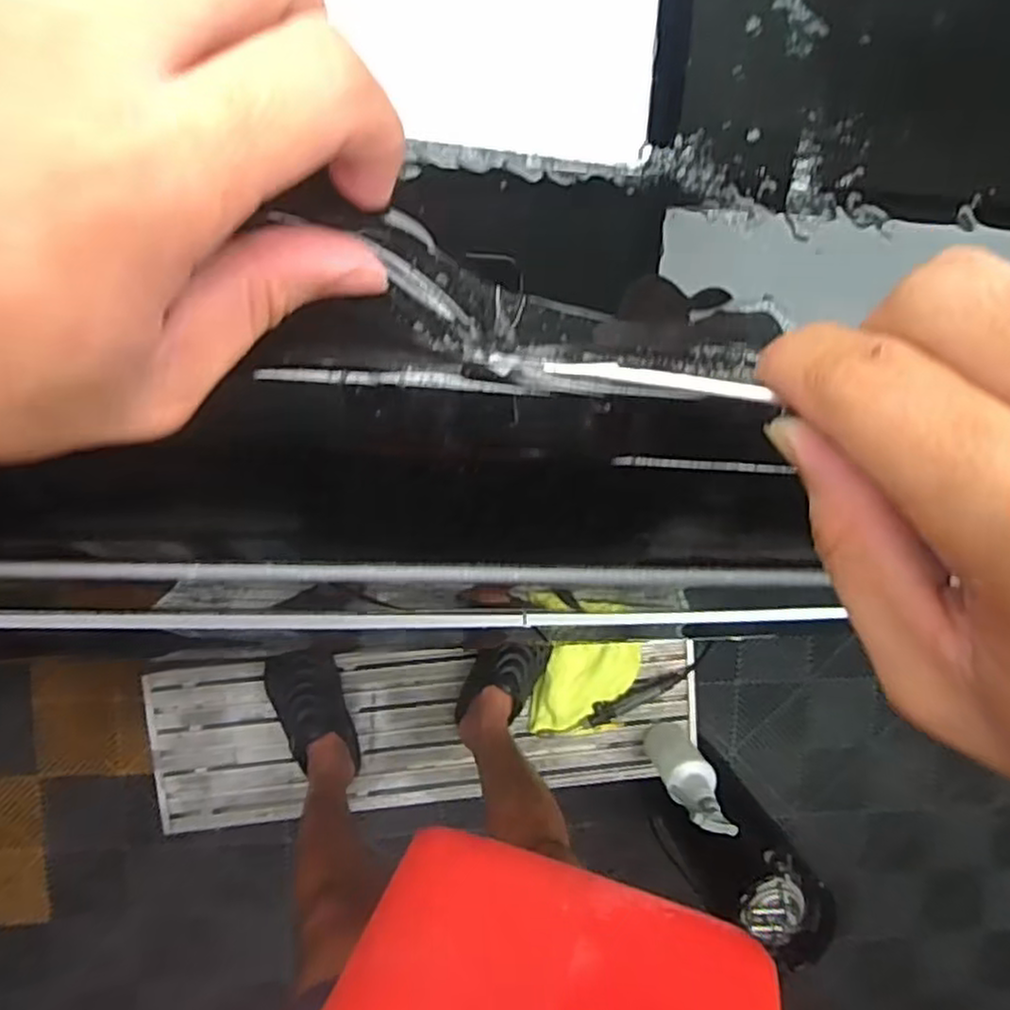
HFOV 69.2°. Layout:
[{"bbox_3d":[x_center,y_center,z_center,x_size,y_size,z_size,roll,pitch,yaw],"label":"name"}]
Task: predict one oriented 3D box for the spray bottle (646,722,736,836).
[{"bbox_3d":[0.312,0.462,1.254,0.079,0.297,0.076,-1,99,-5],"label":"spray bottle"}]

